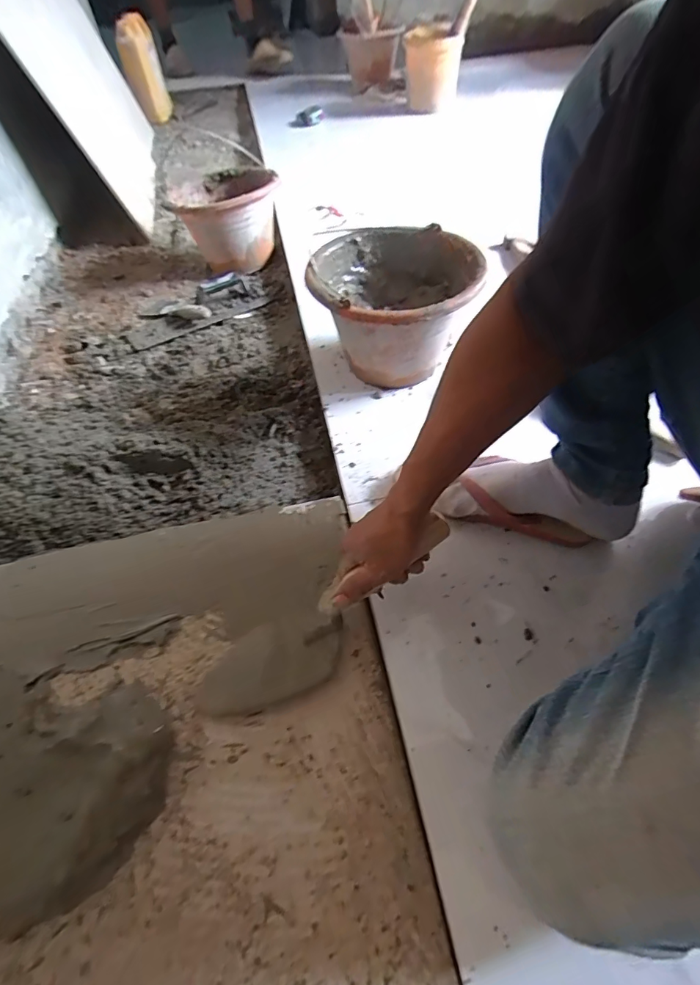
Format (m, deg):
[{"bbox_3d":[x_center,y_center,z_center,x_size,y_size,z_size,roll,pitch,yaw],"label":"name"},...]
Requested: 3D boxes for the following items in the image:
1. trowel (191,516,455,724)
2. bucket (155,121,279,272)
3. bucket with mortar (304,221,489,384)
[{"bbox_3d":[-0.016,0.124,0.468,0.325,0.049,0.089,-35,55,-5],"label":"trowel"},{"bbox_3d":[-0.282,-0.633,1.044,0.231,0.173,0.271,-18,54,-10],"label":"bucket"},{"bbox_3d":[0.068,-0.262,0.680,0.229,0.167,0.230,-2,53,2],"label":"bucket with mortar"}]

